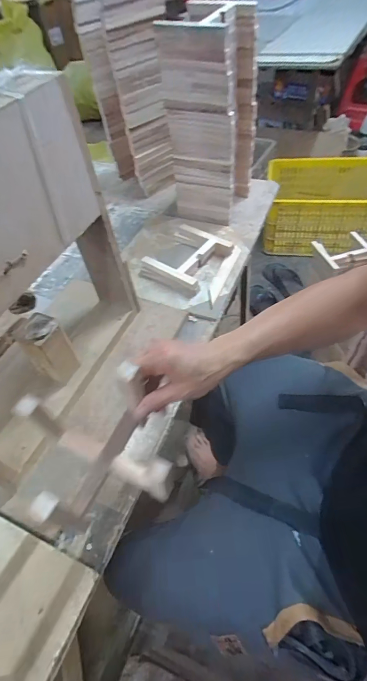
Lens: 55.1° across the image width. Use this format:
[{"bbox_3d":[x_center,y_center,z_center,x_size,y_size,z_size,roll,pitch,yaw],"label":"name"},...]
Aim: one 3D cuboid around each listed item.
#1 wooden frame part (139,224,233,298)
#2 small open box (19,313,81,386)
[{"bbox_3d":[0.014,-0.190,0.831,0.139,0.039,0.179,26,58,25],"label":"wooden frame part"},{"bbox_3d":[-0.227,0.015,0.598,0.058,0.112,0.062,22,57,22],"label":"small open box"}]

